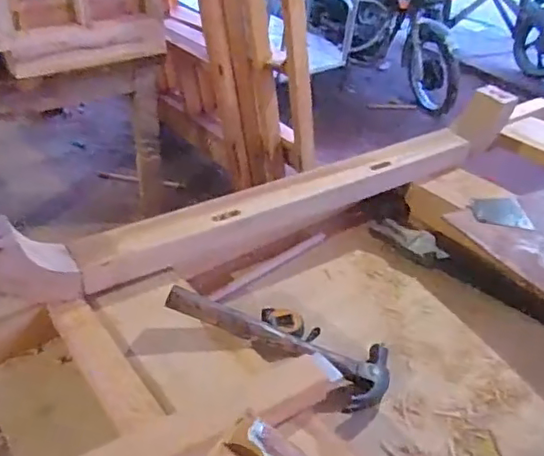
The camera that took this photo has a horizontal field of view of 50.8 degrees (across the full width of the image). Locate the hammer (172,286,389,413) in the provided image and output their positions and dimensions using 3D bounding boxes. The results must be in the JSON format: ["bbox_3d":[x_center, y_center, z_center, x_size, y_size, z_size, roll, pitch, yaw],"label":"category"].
[{"bbox_3d":[0.012,0.150,0.806,0.331,0.051,0.124,22,36,-2],"label":"hammer"}]

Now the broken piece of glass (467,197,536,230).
[{"bbox_3d":[0.418,-0.030,1.057,0.104,0.012,0.097,2,41,0],"label":"broken piece of glass"}]

